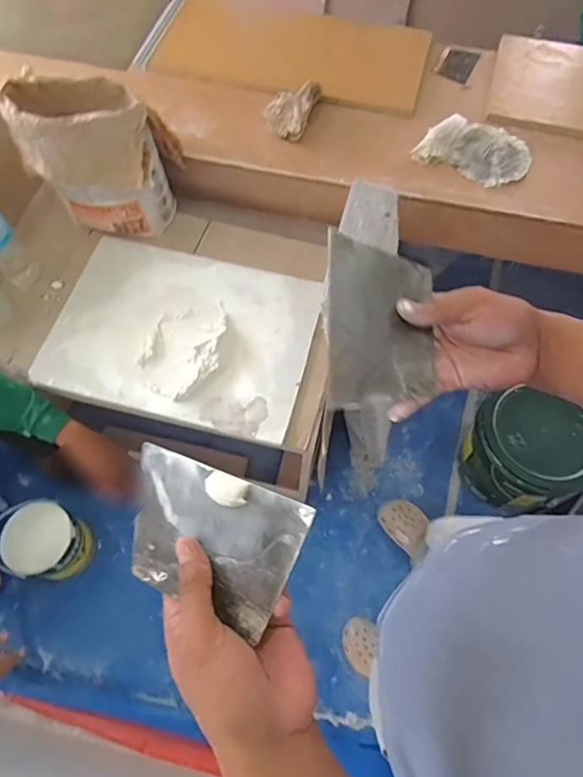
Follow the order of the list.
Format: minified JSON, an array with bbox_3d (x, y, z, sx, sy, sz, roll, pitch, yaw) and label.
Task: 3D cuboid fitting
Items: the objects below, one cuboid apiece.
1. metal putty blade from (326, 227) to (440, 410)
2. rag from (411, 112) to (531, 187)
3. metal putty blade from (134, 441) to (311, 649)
[{"bbox_3d":[0.074,-0.052,0.410,0.096,0.006,0.135,3,81,-20],"label":"metal putty blade"},{"bbox_3d":[0.435,-0.568,1.190,0.254,0.042,0.178,22,66,11],"label":"rag"},{"bbox_3d":[-0.056,0.099,0.333,0.139,0.010,0.091,12,91,32],"label":"metal putty blade"}]

